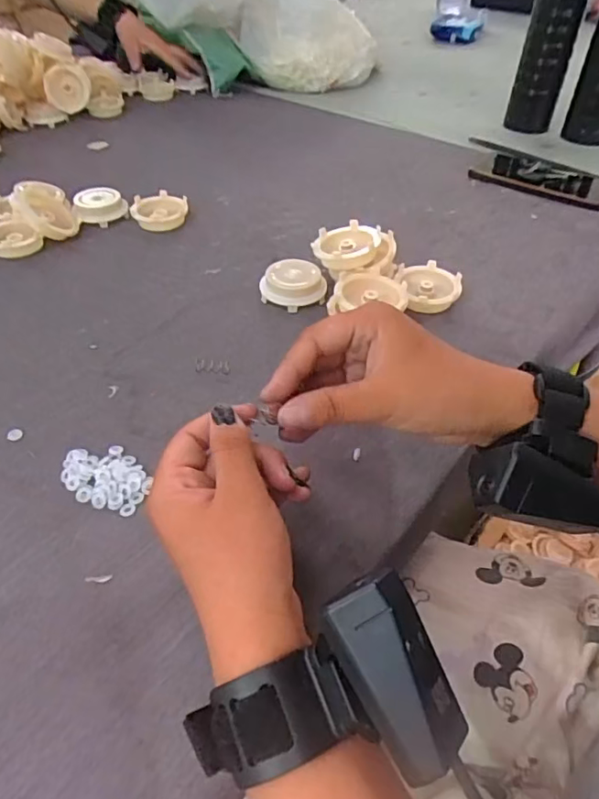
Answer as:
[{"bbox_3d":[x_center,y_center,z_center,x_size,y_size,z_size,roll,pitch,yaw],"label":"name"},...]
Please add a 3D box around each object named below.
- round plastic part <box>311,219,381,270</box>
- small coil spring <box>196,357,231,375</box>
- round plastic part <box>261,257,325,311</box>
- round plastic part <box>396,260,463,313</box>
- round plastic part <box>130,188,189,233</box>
[{"bbox_3d":[0.042,-0.136,0.475,0.052,0.016,0.057,-3,51,4],"label":"round plastic part"},{"bbox_3d":[-0.065,-0.025,0.413,0.025,0.007,0.014,-2,46,-4],"label":"small coil spring"},{"bbox_3d":[-0.005,-0.101,0.482,0.056,0.028,0.056,1,44,0],"label":"round plastic part"},{"bbox_3d":[0.114,-0.099,0.484,0.054,0.020,0.055,5,45,4],"label":"round plastic part"},{"bbox_3d":[-0.147,-0.200,0.580,0.058,0.018,0.060,1,46,-1],"label":"round plastic part"}]

